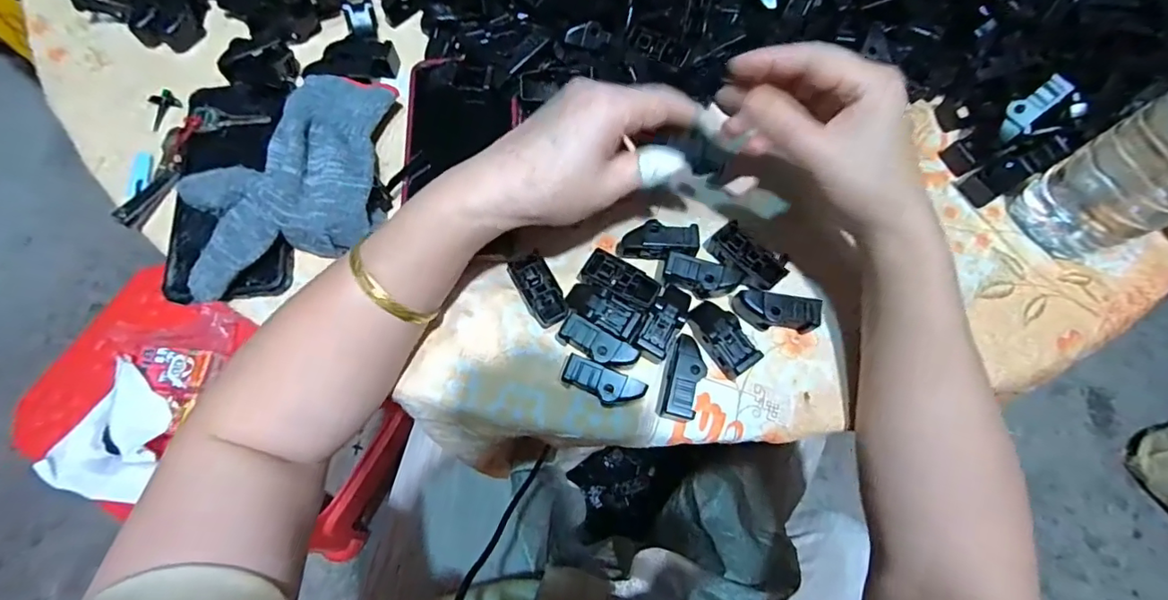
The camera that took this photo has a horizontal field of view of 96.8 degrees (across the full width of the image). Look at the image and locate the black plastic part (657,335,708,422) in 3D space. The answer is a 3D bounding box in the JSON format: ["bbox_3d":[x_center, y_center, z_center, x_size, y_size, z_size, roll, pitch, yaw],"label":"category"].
[{"bbox_3d":[0.059,0.048,0.308,0.024,0.022,0.046,20,73,7],"label":"black plastic part"}]

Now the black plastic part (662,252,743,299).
[{"bbox_3d":[0.074,-0.013,0.326,0.046,0.017,0.020,15,73,6],"label":"black plastic part"}]

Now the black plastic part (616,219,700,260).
[{"bbox_3d":[0.048,-0.038,0.334,0.050,0.020,0.023,9,72,4],"label":"black plastic part"}]

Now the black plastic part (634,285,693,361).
[{"bbox_3d":[0.050,0.013,0.318,0.021,0.012,0.050,31,75,10],"label":"black plastic part"}]

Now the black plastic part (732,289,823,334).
[{"bbox_3d":[0.119,0.008,0.321,0.050,0.023,0.019,10,72,4],"label":"black plastic part"}]

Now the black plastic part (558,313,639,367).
[{"bbox_3d":[0.008,0.028,0.316,0.048,0.022,0.018,30,75,10],"label":"black plastic part"}]

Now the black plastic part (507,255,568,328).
[{"bbox_3d":[-0.028,-0.006,0.325,0.023,0.009,0.047,-29,74,-9],"label":"black plastic part"}]

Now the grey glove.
[{"bbox_3d":[-0.193,-0.085,0.335,0.137,0.034,0.133,-16,72,-4],"label":"grey glove"}]

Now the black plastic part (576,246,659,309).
[{"bbox_3d":[0.023,-0.012,0.328,0.049,0.016,0.021,31,75,10],"label":"black plastic part"}]

